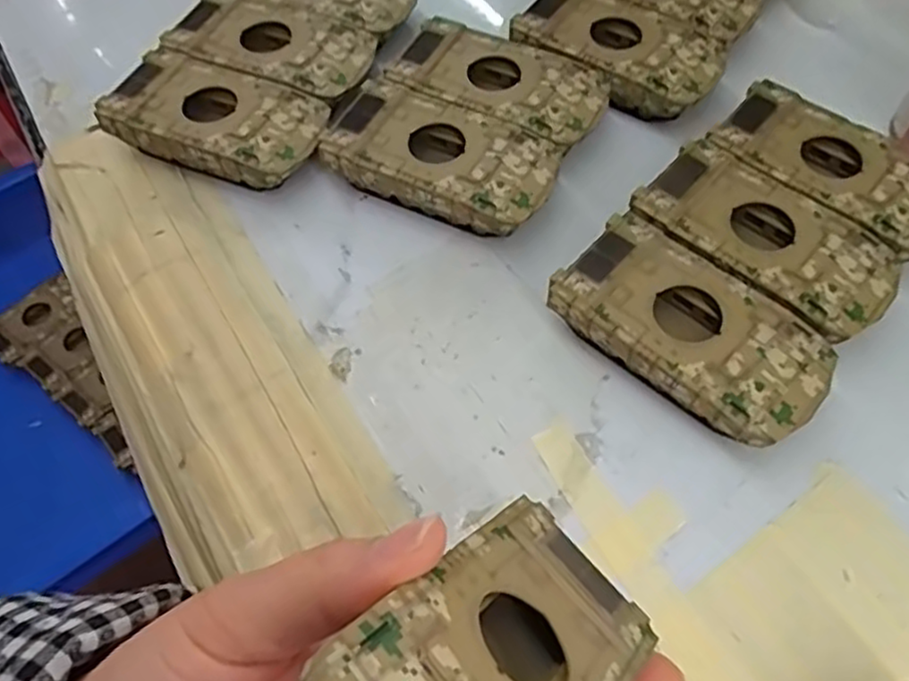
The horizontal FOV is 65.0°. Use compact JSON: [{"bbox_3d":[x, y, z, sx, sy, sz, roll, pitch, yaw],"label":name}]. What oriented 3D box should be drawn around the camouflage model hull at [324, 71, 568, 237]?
[{"bbox_3d":[-0.005,-0.076,0.311,0.095,0.027,0.051,24,62,15],"label":"camouflage model hull"}]

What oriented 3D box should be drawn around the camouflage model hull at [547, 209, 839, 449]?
[{"bbox_3d":[0.086,-0.001,0.264,0.095,0.026,0.052,40,68,22],"label":"camouflage model hull"}]

